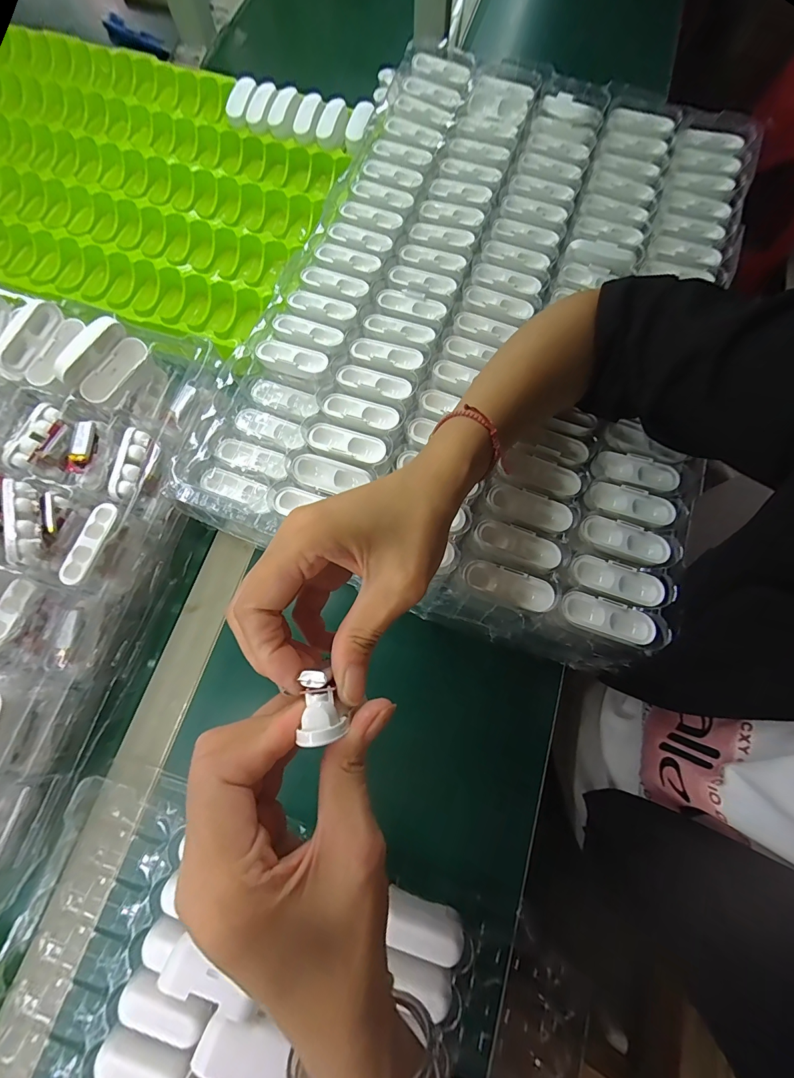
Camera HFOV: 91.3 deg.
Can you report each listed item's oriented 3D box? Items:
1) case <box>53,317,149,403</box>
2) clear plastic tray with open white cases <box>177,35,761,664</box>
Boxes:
[{"bbox_3d":[-0.240,-0.145,0.319,0.027,0.035,0.064,37,78,10],"label":"case"},{"bbox_3d":[0.095,-0.231,0.356,0.384,0.044,0.582,19,78,5],"label":"clear plastic tray with open white cases"}]

